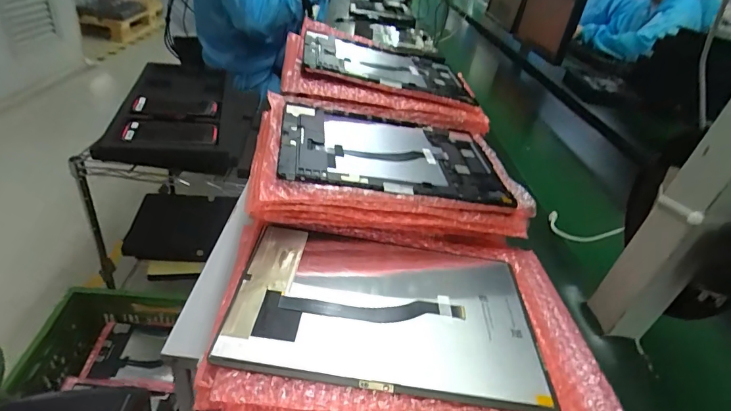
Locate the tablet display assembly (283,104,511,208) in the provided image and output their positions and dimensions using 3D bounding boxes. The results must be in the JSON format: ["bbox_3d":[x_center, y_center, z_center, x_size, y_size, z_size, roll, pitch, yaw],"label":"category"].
[{"bbox_3d":[0.031,-0.061,0.464,0.247,0.008,0.159,6,37,-15],"label":"tablet display assembly"}]

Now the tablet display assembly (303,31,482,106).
[{"bbox_3d":[0.034,-0.211,0.620,0.253,0.014,0.176,10,36,-13],"label":"tablet display assembly"}]

